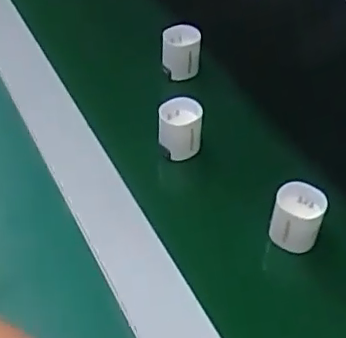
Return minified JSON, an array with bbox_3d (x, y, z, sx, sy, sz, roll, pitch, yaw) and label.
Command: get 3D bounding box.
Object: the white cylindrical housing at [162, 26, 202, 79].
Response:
[{"bbox_3d":[0.007,-0.098,0.515,0.031,0.038,0.031,1,49,-1],"label":"white cylindrical housing"}]

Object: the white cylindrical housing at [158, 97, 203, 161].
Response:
[{"bbox_3d":[0.005,-0.031,0.450,0.031,0.034,0.031,1,49,-1],"label":"white cylindrical housing"}]

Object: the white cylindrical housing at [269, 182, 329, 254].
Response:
[{"bbox_3d":[0.079,0.031,0.389,0.030,0.036,0.027,13,50,10],"label":"white cylindrical housing"}]

